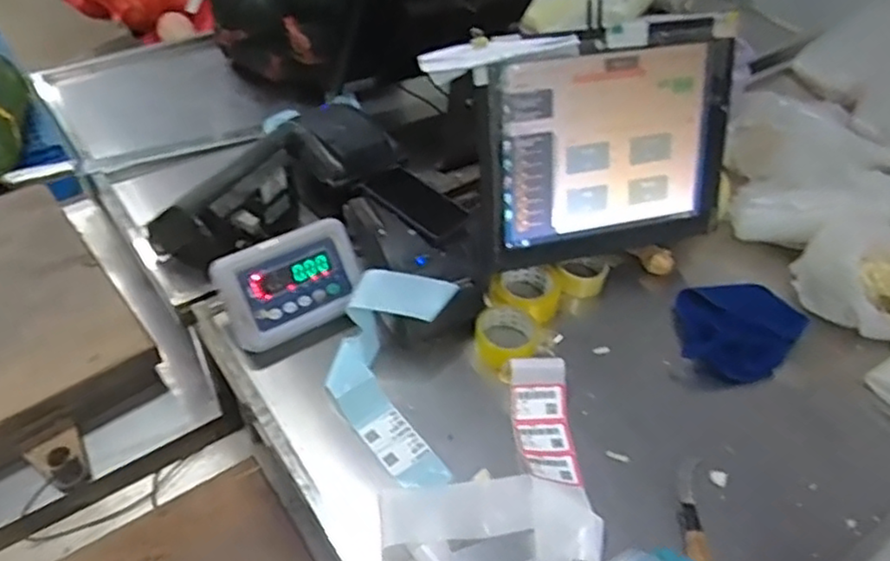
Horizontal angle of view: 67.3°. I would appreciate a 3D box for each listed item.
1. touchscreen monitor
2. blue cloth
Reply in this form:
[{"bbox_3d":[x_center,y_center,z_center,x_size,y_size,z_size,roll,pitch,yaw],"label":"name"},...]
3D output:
[{"bbox_3d":[0.259,-0.195,1.019,0.429,0.346,0.072,-14,27,-16],"label":"touchscreen monitor"},{"bbox_3d":[0.459,0.075,1.025,0.183,0.047,0.166,7,46,1],"label":"blue cloth"}]

